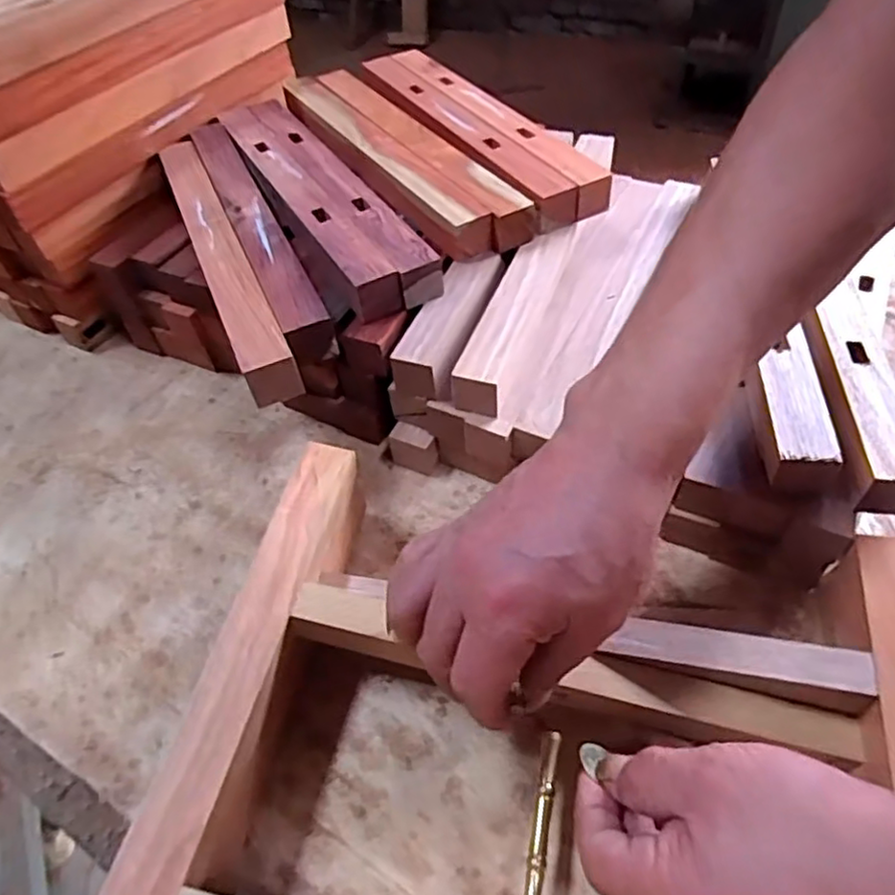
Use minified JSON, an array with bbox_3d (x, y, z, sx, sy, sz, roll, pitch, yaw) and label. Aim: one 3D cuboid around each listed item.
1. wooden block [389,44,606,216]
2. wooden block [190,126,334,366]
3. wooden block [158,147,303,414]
[{"bbox_3d":[0.038,-0.287,0.583,0.033,0.028,0.307,-24,52,-16],"label":"wooden block"},{"bbox_3d":[-0.148,-0.173,0.503,0.031,0.026,0.321,-21,51,-13],"label":"wooden block"},{"bbox_3d":[-0.169,-0.148,0.487,0.032,0.030,0.323,-22,51,-13],"label":"wooden block"}]

